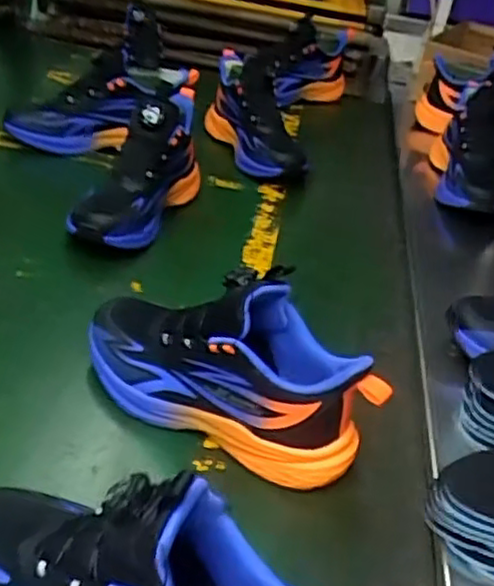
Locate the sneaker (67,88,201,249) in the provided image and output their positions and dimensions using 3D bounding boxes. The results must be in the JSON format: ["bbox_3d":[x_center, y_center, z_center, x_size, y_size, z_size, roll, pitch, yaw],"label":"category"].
[{"bbox_3d":[-0.118,-0.142,0.794,0.085,0.132,0.248,14,34,5],"label":"sneaker"}]

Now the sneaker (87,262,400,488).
[{"bbox_3d":[-0.016,0.052,0.555,0.253,0.138,0.082,21,36,20],"label":"sneaker"}]

